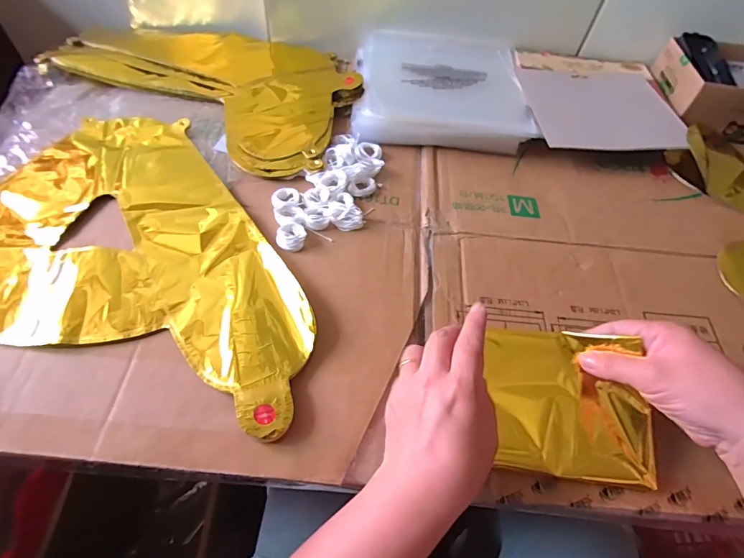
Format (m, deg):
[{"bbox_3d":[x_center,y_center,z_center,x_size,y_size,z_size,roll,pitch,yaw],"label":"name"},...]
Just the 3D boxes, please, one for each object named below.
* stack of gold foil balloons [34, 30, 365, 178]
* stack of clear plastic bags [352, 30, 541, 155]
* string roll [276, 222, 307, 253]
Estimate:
[{"bbox_3d":[-0.216,-0.280,0.560,0.453,0.042,0.253,27,58,13],"label":"stack of gold foil balloons"},{"bbox_3d":[0.091,-0.265,0.565,0.218,0.035,0.239,3,56,-3],"label":"stack of clear plastic bags"},{"bbox_3d":[-0.079,-0.041,0.404,0.029,0.009,0.027,-32,64,-24],"label":"string roll"}]

